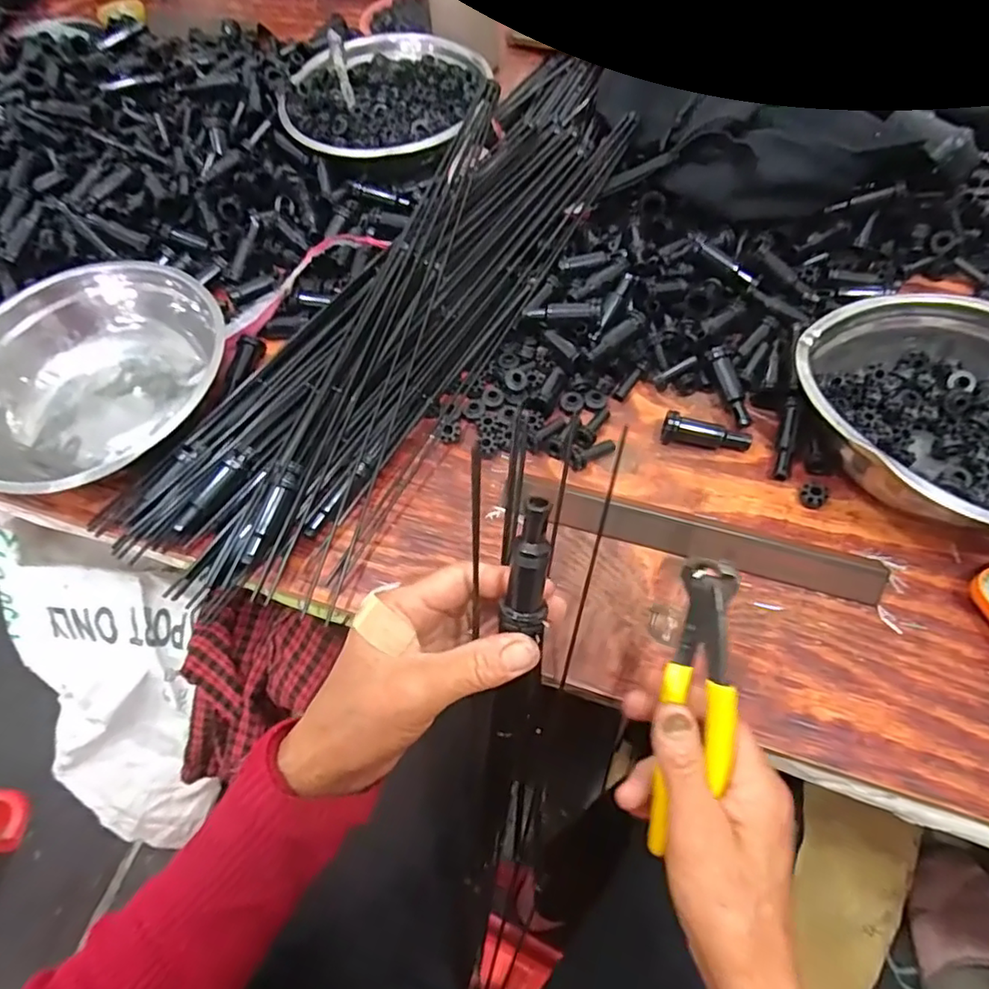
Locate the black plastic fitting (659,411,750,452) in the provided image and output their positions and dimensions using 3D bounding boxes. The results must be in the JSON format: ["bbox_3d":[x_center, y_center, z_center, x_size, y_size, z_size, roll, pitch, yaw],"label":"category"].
[{"bbox_3d":[0.164,-0.047,0.460,0.067,0.023,0.023,8,62,7],"label":"black plastic fitting"}]

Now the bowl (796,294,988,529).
[{"bbox_3d":[0.324,-0.060,0.423,0.216,0.052,0.180,26,65,16],"label":"bowl"}]

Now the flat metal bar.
[{"bbox_3d":[0.141,0.027,0.421,0.248,0.011,0.033,14,63,11],"label":"flat metal bar"}]

